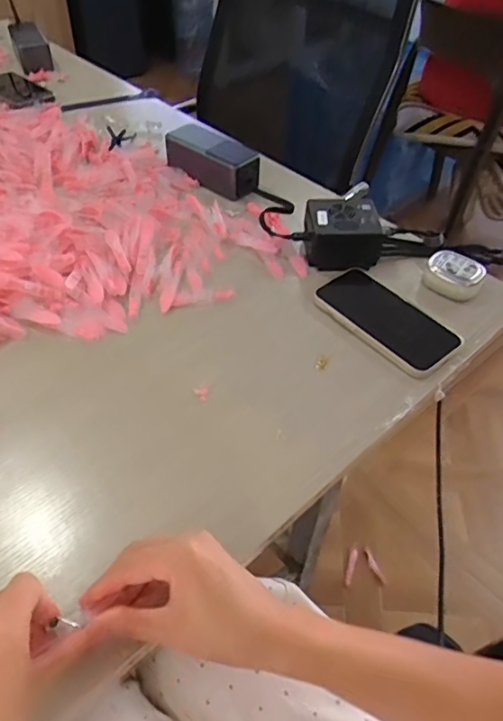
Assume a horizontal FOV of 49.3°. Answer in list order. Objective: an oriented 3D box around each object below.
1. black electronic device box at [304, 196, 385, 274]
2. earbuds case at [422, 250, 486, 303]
[{"bbox_3d":[0.101,-0.140,0.611,0.078,0.053,0.076,-3,48,-6],"label":"black electronic device box"},{"bbox_3d":[0.216,-0.091,0.586,0.056,0.032,0.037,26,51,19],"label":"earbuds case"}]

